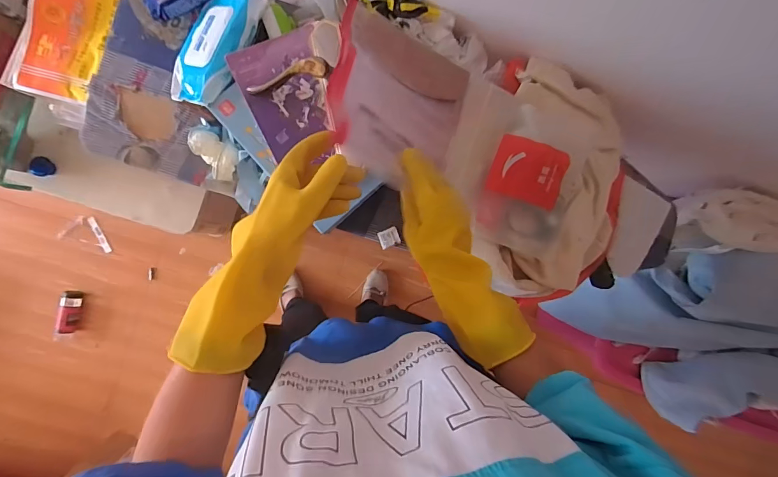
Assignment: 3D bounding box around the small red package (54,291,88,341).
[{"bbox_3d":[-1.030,0.247,1.243,0.064,0.063,0.155,7,89,-6],"label":"small red package"}]

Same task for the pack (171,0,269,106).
[{"bbox_3d":[-0.252,-0.281,0.567,0.101,0.055,0.180,23,90,21],"label":"pack"}]

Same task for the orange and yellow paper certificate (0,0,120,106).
[{"bbox_3d":[-0.542,-0.378,0.646,0.123,0.039,0.282,19,87,-5],"label":"orange and yellow paper certificate"}]

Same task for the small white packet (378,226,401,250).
[{"bbox_3d":[0.001,-0.001,0.630,0.034,0.004,0.030,-22,81,8],"label":"small white packet"}]

